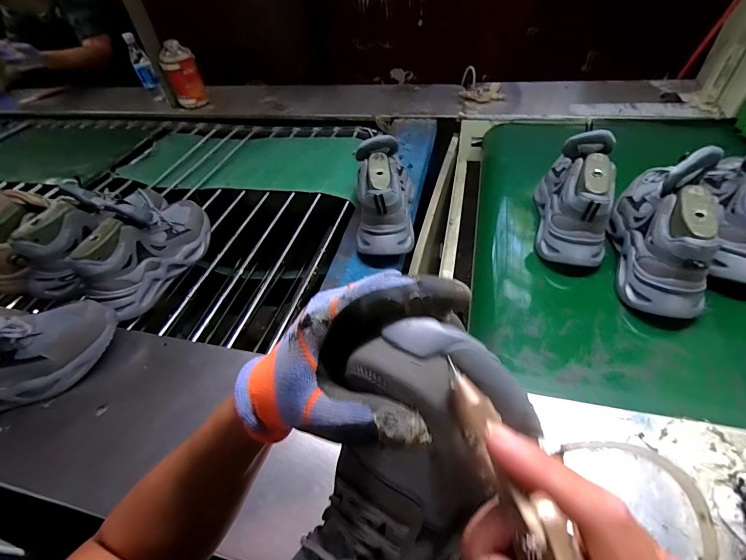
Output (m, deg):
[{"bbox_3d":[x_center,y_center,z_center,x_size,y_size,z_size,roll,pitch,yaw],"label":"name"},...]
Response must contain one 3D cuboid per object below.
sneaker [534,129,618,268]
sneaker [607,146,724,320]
[{"bbox_3d":[0.359,-0.146,0.647,0.097,0.169,0.234,9,50,14],"label":"sneaker"},{"bbox_3d":[0.455,-0.092,0.555,0.092,0.166,0.256,11,51,16],"label":"sneaker"}]

